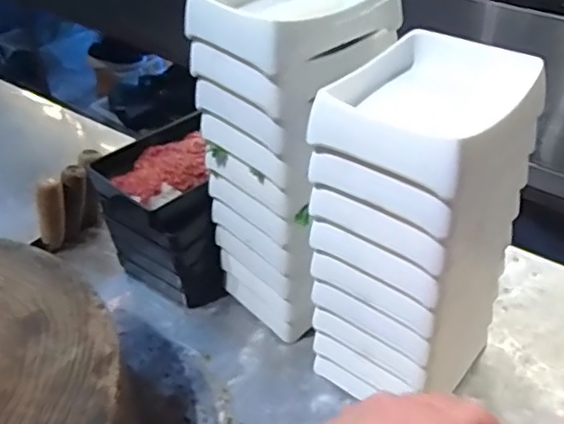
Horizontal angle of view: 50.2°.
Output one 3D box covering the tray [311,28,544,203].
[{"bbox_3d":[0.118,-0.086,0.467,0.135,0.038,0.165,26,46,30],"label":"tray"}]

